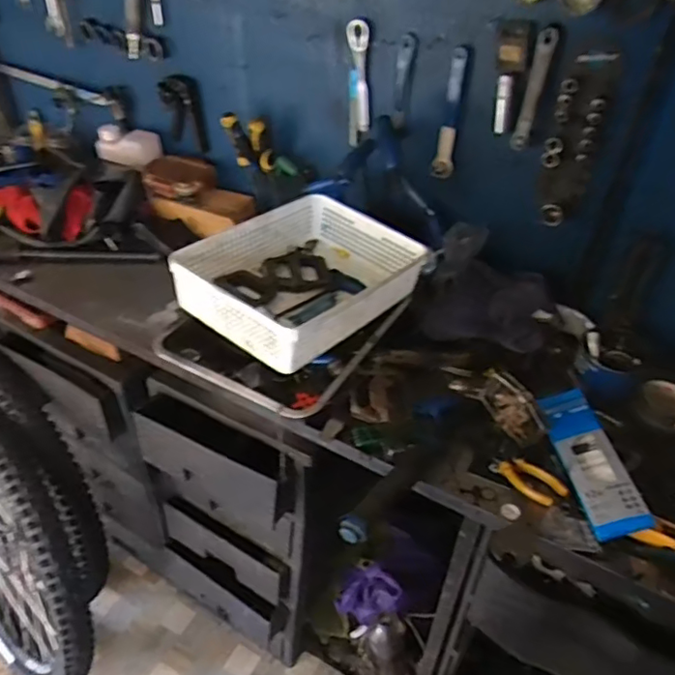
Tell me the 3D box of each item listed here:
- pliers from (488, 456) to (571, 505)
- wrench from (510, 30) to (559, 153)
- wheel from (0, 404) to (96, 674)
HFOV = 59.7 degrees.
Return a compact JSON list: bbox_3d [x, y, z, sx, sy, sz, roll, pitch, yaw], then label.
[{"bbox_3d":[0.263,0.190,0.801,0.053,0.021,0.093,-24,47,-28],"label":"pliers"},{"bbox_3d":[0.280,-0.353,0.844,0.027,0.160,0.019,20,43,19],"label":"wrench"},{"bbox_3d":[-0.723,0.439,1.266,0.663,0.658,0.069,9,20,39],"label":"wheel"}]

